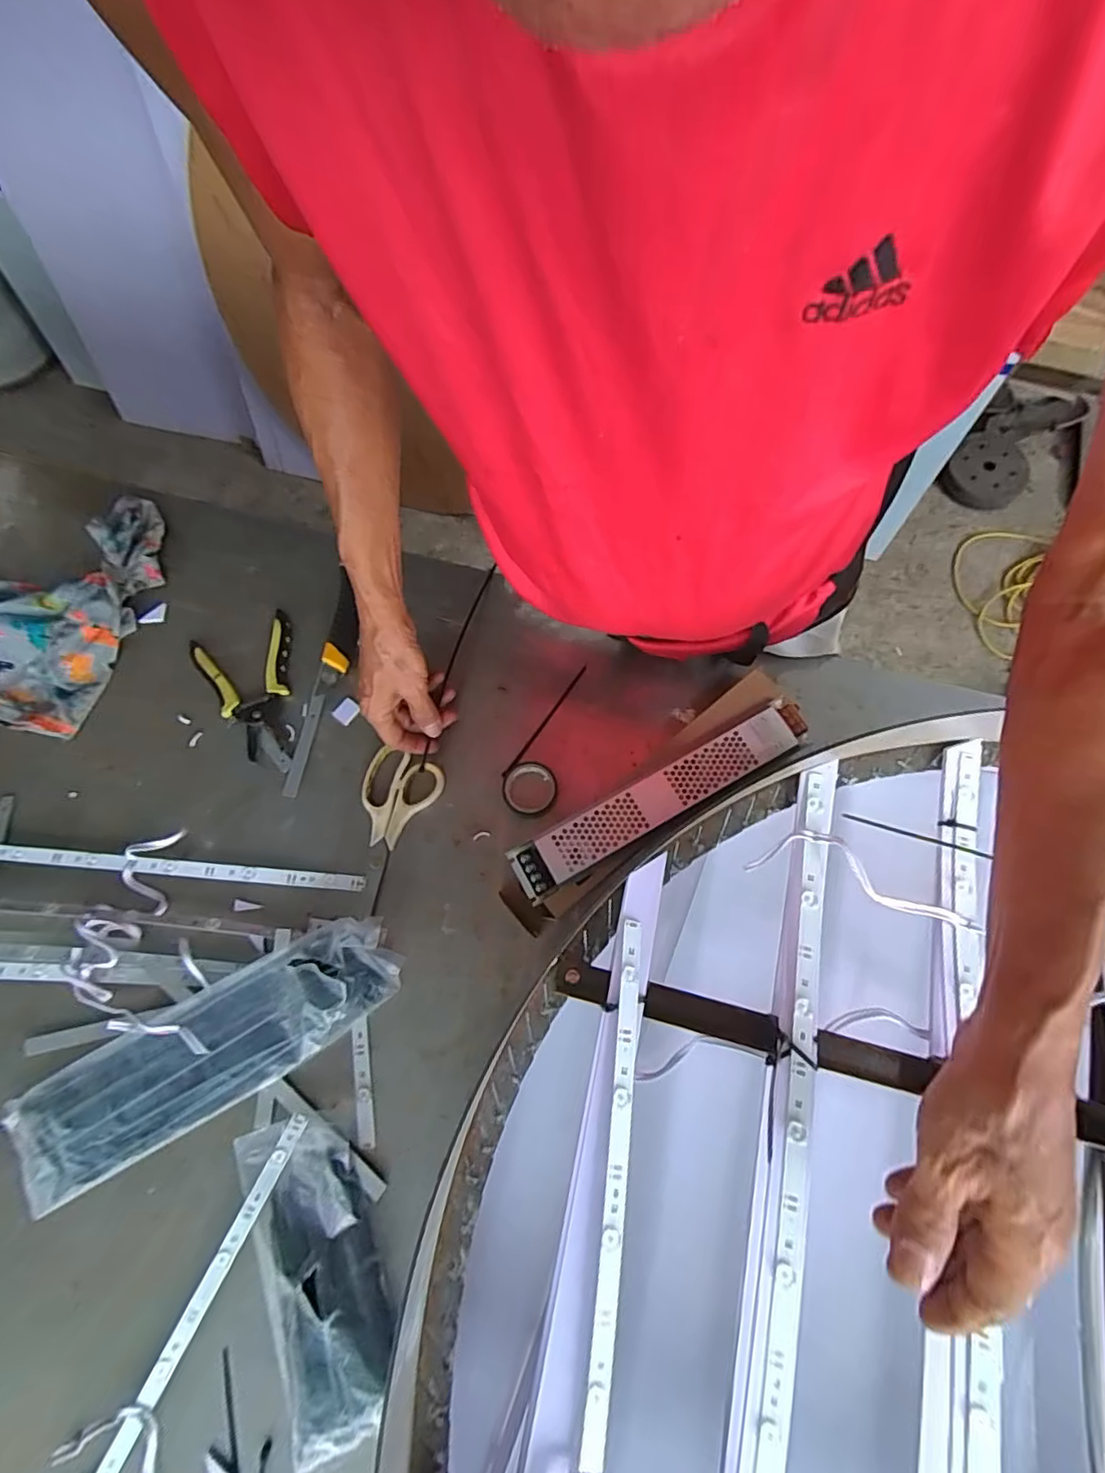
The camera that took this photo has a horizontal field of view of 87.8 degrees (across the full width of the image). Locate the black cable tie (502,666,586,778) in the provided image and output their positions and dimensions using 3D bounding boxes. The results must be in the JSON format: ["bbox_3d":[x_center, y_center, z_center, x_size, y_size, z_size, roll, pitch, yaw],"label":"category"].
[{"bbox_3d":[-0.006,-0.017,0.598,0.009,0.009,0.147,34,74,11],"label":"black cable tie"}]

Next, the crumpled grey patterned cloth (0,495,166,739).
[{"bbox_3d":[-0.557,-0.154,0.638,0.182,0.037,0.286,14,72,5],"label":"crumpled grey patterned cloth"}]

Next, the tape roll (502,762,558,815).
[{"bbox_3d":[-0.023,0.052,0.565,0.053,0.021,0.053,0,71,1],"label":"tape roll"}]

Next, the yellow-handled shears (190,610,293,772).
[{"bbox_3d":[-0.312,-0.044,0.609,0.107,0.012,0.174,-24,72,-8],"label":"yellow-handled shears"}]

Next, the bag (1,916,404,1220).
[{"bbox_3d":[-0.292,0.266,0.483,0.335,0.044,0.097,-28,73,-9],"label":"bag"}]

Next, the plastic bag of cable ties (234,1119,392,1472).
[{"bbox_3d":[-0.181,0.411,0.440,0.088,0.027,0.210,-21,72,-7],"label":"plastic bag of cable ties"}]

